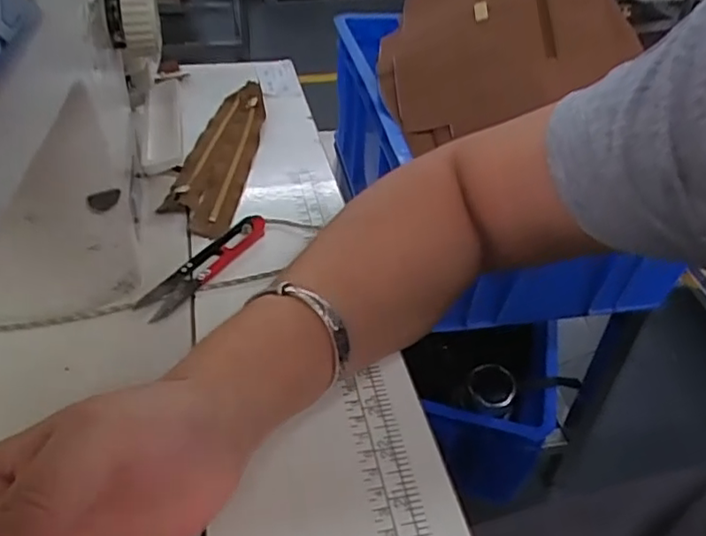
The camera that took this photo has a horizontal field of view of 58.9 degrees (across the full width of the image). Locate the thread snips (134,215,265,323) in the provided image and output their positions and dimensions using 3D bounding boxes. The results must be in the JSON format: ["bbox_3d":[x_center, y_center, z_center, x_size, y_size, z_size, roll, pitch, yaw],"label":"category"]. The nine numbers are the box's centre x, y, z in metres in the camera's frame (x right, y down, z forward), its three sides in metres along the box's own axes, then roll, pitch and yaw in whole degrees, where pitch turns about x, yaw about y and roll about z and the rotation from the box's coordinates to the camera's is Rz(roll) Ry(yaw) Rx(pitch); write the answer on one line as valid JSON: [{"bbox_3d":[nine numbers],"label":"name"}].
[{"bbox_3d":[-0.092,-0.004,0.394,0.022,0.008,0.103,24,43,23],"label":"thread snips"}]

